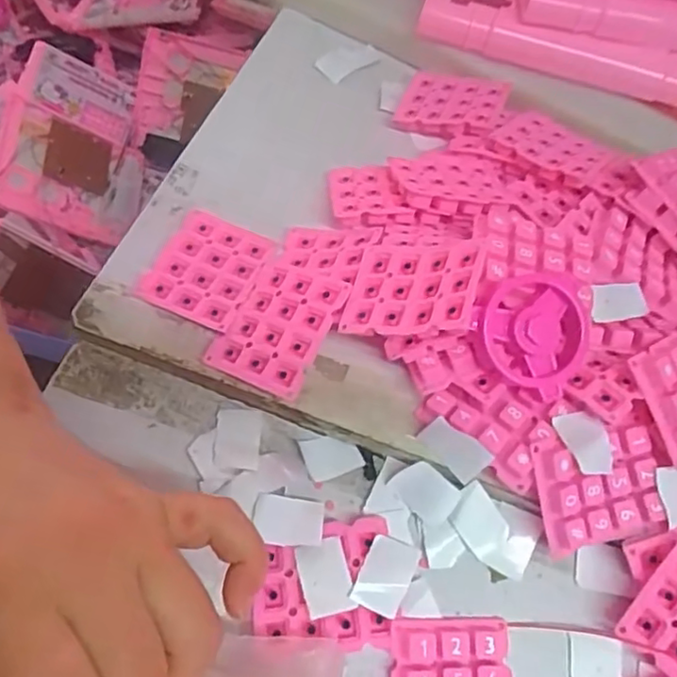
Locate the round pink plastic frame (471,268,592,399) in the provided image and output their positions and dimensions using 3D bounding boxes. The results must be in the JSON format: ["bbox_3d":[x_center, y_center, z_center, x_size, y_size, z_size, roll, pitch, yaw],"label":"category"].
[{"bbox_3d":[0.086,-0.005,0.273,0.050,0.018,0.053,39,78,-6],"label":"round pink plastic frame"}]

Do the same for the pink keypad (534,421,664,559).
[{"bbox_3d":[0.110,0.065,0.269,0.052,0.011,0.051,-2,88,-9],"label":"pink keypad"}]

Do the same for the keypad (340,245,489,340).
[{"bbox_3d":[0.033,-0.022,0.277,0.058,0.005,0.049,2,54,32],"label":"keypad"}]

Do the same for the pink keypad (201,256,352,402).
[{"bbox_3d":[-0.028,-0.007,0.292,0.049,0.006,0.062,20,71,26],"label":"pink keypad"}]

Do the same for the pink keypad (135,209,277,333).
[{"bbox_3d":[-0.065,-0.035,0.315,0.050,0.007,0.057,24,63,9],"label":"pink keypad"}]

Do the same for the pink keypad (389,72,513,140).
[{"bbox_3d":[0.067,-0.139,0.379,0.058,0.013,0.044,17,62,17],"label":"pink keypad"}]

